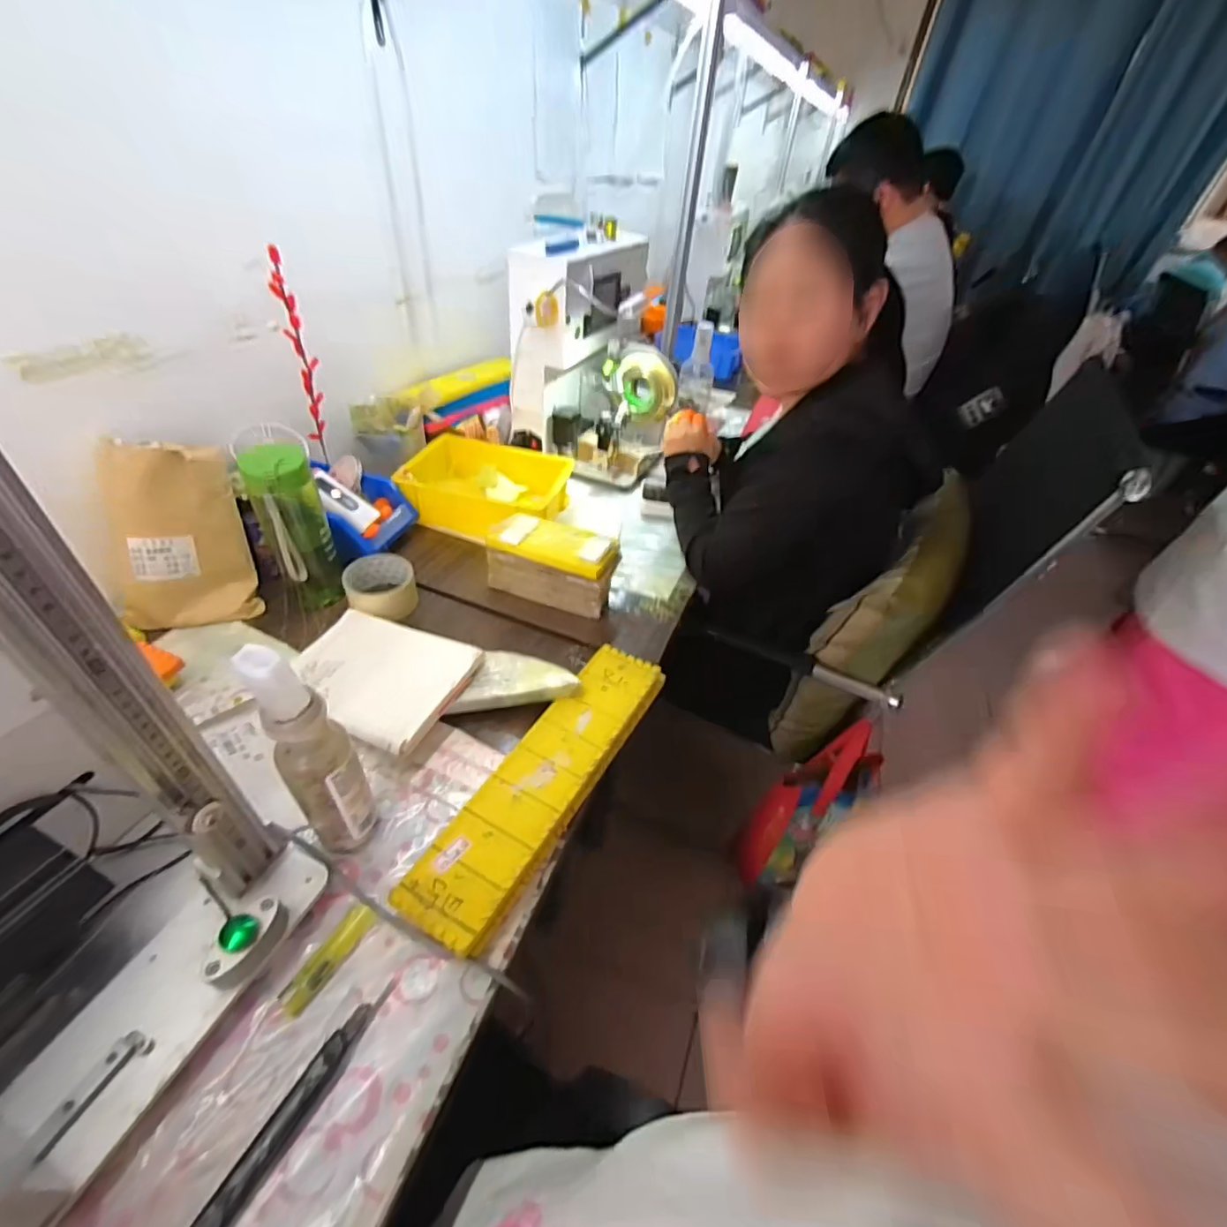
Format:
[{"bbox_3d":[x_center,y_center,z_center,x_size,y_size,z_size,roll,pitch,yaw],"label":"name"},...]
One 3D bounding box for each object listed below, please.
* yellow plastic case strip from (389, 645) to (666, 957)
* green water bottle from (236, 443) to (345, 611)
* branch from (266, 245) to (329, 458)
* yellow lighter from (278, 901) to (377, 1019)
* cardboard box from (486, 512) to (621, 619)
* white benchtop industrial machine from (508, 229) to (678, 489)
[{"bbox_3d":[-0.060,0.154,0.541,0.087,0.021,0.347,25,46,19],"label":"yellow plastic case strip"},{"bbox_3d":[-0.370,-0.102,0.633,0.066,0.199,0.059,-20,49,-26],"label":"green water bottle"},{"bbox_3d":[-0.403,-0.320,0.699,0.030,0.259,0.044,-16,47,-22],"label":"branch"},{"bbox_3d":[-0.223,0.266,0.419,0.022,0.012,0.080,22,45,16],"label":"yellow lighter"},{"bbox_3d":[-0.086,-0.063,0.723,0.175,0.093,0.060,16,44,10],"label":"cardboard box"},{"bbox_3d":[-0.017,-0.472,0.979,0.264,0.326,0.324,12,43,6],"label":"white benchtop industrial machine"}]

